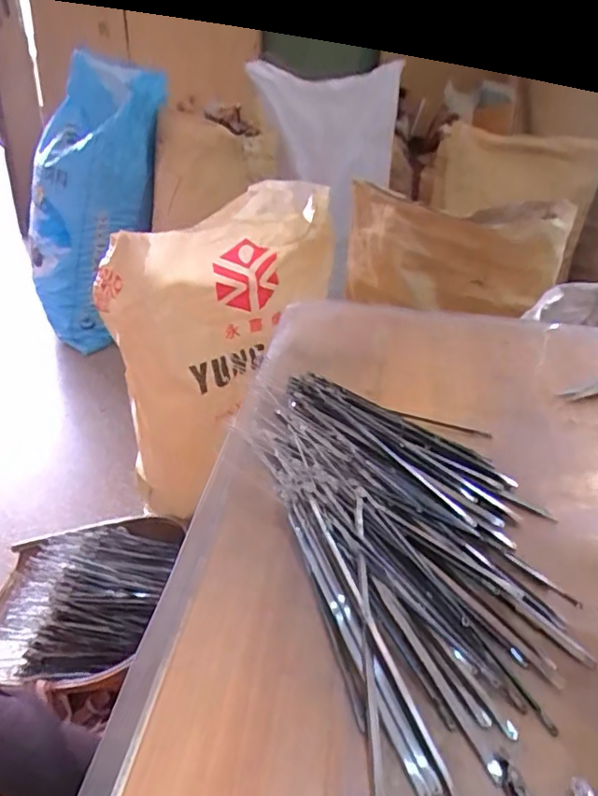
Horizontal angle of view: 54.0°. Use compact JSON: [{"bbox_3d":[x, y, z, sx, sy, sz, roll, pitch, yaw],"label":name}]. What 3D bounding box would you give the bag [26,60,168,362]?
[{"bbox_3d":[-0.579,-0.510,1.596,0.356,0.757,0.150,26,20,12],"label":"bag"}]

